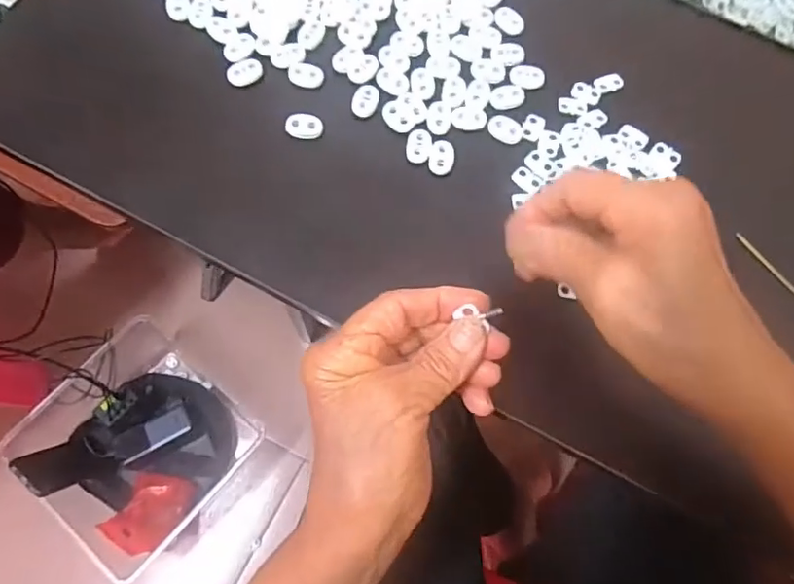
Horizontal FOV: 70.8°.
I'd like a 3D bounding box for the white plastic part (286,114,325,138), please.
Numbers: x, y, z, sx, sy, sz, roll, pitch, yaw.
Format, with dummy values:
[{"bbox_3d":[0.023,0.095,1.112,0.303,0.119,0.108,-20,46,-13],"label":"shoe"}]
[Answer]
[{"bbox_3d":[-0.058,-0.104,0.349,0.022,0.004,0.018,-3,72,-3],"label":"white plastic part"}]

